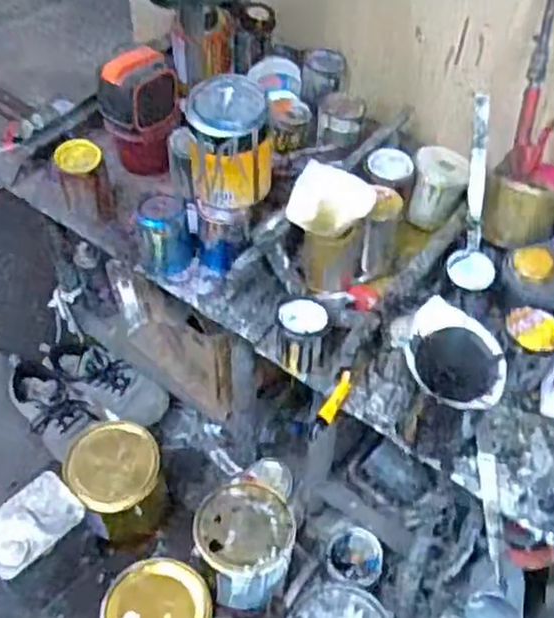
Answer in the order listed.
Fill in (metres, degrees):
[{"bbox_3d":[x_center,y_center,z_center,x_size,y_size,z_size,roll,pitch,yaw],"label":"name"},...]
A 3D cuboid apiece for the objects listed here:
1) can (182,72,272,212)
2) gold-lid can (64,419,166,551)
[{"bbox_3d":[-0.059,-0.220,0.973,0.102,0.131,0.112,1,52,-1],"label":"can"},{"bbox_3d":[-0.277,0.298,1.305,0.152,0.189,0.152,-22,55,-18],"label":"gold-lid can"}]

